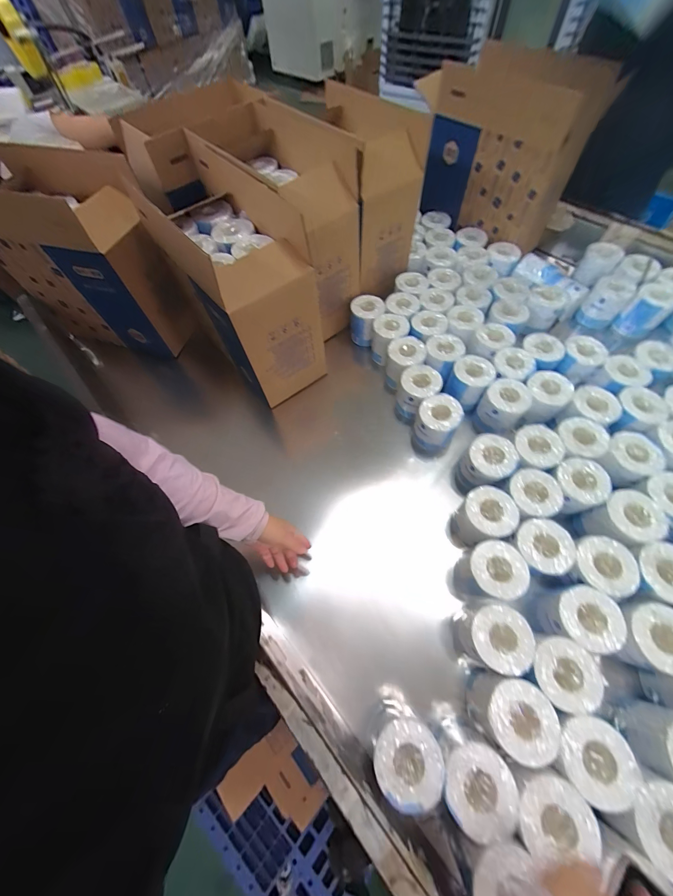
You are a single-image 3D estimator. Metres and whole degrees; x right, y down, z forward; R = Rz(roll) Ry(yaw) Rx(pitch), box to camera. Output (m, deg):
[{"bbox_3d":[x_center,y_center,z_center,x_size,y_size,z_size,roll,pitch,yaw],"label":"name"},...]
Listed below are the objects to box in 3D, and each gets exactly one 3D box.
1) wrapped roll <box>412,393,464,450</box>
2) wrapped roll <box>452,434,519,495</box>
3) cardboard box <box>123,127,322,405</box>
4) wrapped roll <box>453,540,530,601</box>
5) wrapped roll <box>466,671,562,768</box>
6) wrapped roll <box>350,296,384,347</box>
[{"bbox_3d":[0.243,-0.055,0.741,0.099,0.108,0.104,23,67,15],"label":"wrapped roll"},{"bbox_3d":[0.336,0.047,0.696,0.099,0.132,0.090,-2,63,3],"label":"wrapped roll"},{"bbox_3d":[-0.273,-0.434,0.760,0.212,0.392,0.504,-34,66,-13],"label":"cardboard box"},{"bbox_3d":[0.291,0.244,0.595,0.098,0.135,0.097,-3,63,3],"label":"wrapped roll"},{"bbox_3d":[0.273,0.422,0.485,0.100,0.106,0.094,-2,63,3],"label":"wrapped roll"},{"bbox_3d":[0.088,-0.364,0.889,0.092,0.108,0.099,-2,63,3],"label":"wrapped roll"}]

